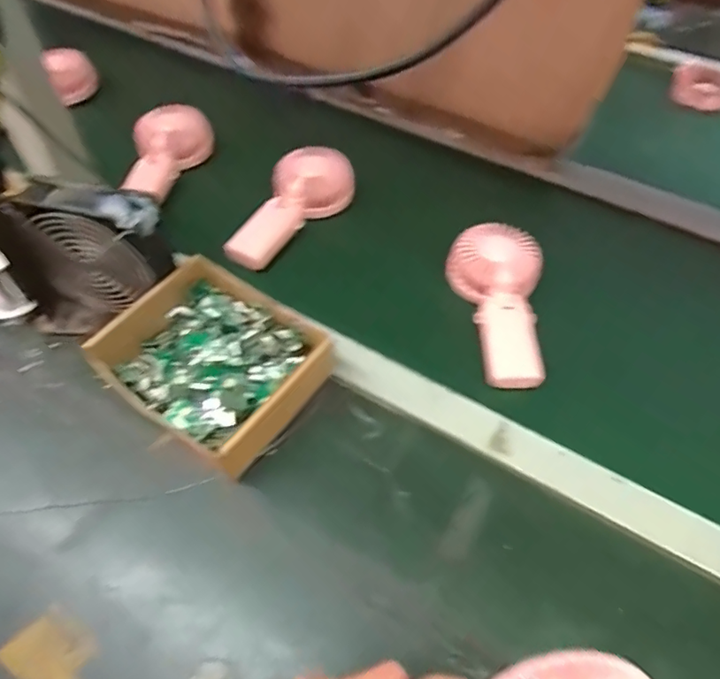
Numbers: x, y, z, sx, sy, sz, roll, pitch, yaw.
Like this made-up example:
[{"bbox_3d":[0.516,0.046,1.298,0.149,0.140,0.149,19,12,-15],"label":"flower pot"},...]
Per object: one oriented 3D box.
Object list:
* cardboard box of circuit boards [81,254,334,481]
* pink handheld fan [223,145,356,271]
[{"bbox_3d":[-0.128,0.021,0.464,0.171,0.058,0.143,30,57,17],"label":"cardboard box of circuit boards"},{"bbox_3d":[-0.081,-0.161,0.610,0.075,0.043,0.202,34,59,21],"label":"pink handheld fan"}]

